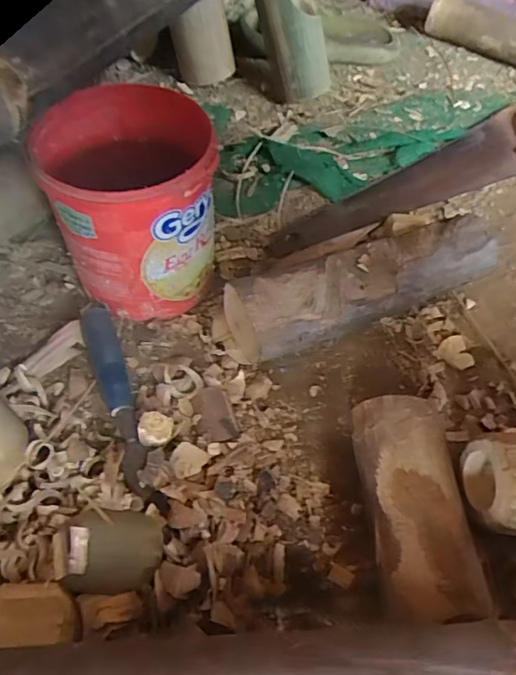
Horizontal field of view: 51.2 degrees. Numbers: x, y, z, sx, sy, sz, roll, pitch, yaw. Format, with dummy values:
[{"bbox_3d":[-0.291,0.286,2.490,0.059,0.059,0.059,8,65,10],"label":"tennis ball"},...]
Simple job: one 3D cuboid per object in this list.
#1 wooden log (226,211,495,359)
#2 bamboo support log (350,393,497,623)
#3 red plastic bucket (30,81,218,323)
[{"bbox_3d":[0.104,-0.050,0.507,0.269,0.069,0.067,-21,58,-20],"label":"wooden log"},{"bbox_3d":[0.120,0.208,0.326,0.072,0.056,0.368,0,53,-6],"label":"bamboo support log"},{"bbox_3d":[-0.111,-0.110,0.478,0.141,0.156,0.140,3,53,-4],"label":"red plastic bucket"}]

